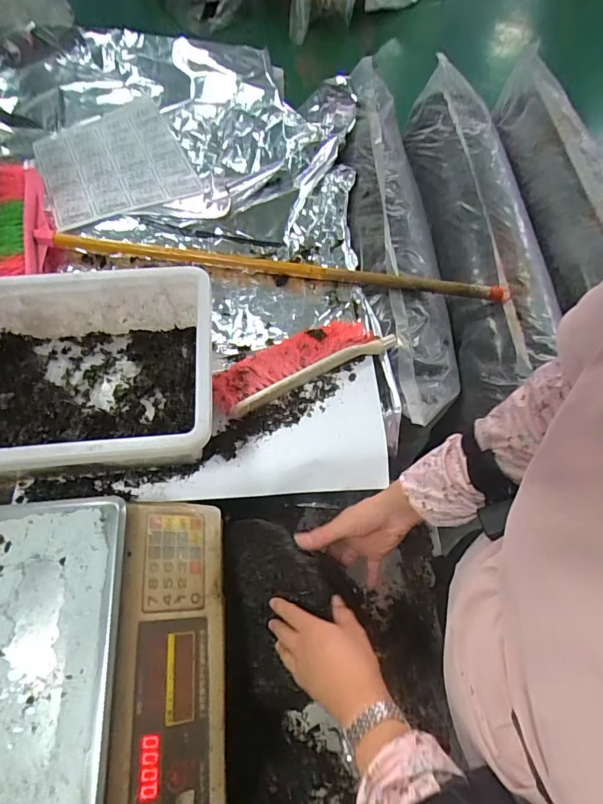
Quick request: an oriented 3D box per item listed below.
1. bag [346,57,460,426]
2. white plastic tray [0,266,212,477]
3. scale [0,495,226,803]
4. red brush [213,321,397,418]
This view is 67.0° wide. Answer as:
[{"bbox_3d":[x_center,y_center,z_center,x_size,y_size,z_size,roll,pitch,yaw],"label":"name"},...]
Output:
[{"bbox_3d":[0.189,-0.352,0.904,0.171,0.091,0.892,-1,64,0],"label":"bag"},{"bbox_3d":[-0.301,-0.028,0.629,0.357,0.146,0.277,-6,64,-3],"label":"white plastic tray"},{"bbox_3d":[-0.252,0.277,0.478,0.318,0.096,0.330,-4,64,-2],"label":"scale"},{"bbox_3d":[-0.003,-0.066,0.700,0.287,0.059,0.092,-26,66,-12],"label":"red brush"}]

